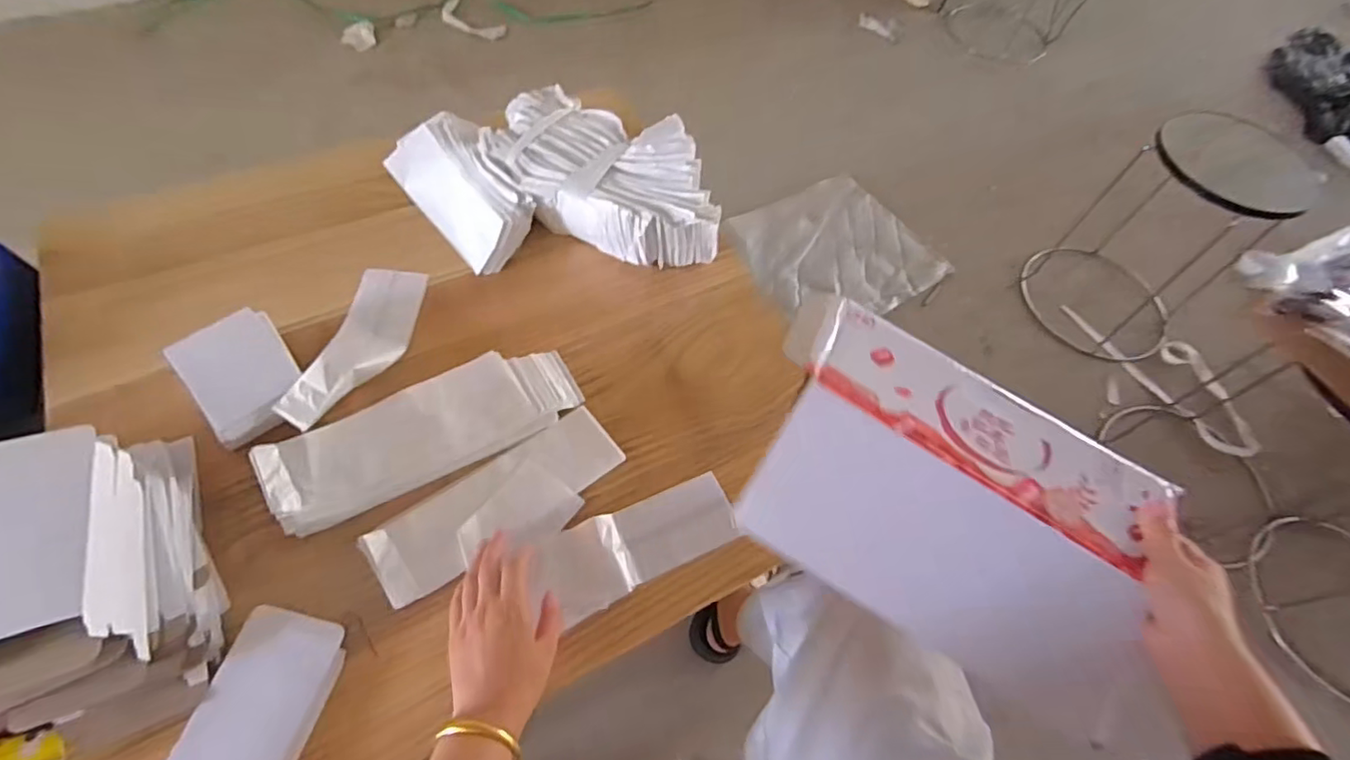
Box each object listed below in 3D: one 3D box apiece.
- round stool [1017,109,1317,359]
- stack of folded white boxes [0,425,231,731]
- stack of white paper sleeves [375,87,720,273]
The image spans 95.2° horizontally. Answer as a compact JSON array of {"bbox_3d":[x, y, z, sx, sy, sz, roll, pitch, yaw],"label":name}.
[{"bbox_3d":[1.004,-0.289,1.286,0.383,0.487,0.325,-33,67,-22],"label":"round stool"},{"bbox_3d":[-0.475,0.139,0.500,0.115,0.145,0.221,-23,64,-17],"label":"stack of folded white boxes"},{"bbox_3d":[-0.169,-0.273,0.811,0.413,0.083,0.269,-3,59,-7],"label":"stack of white paper sleeves"}]

